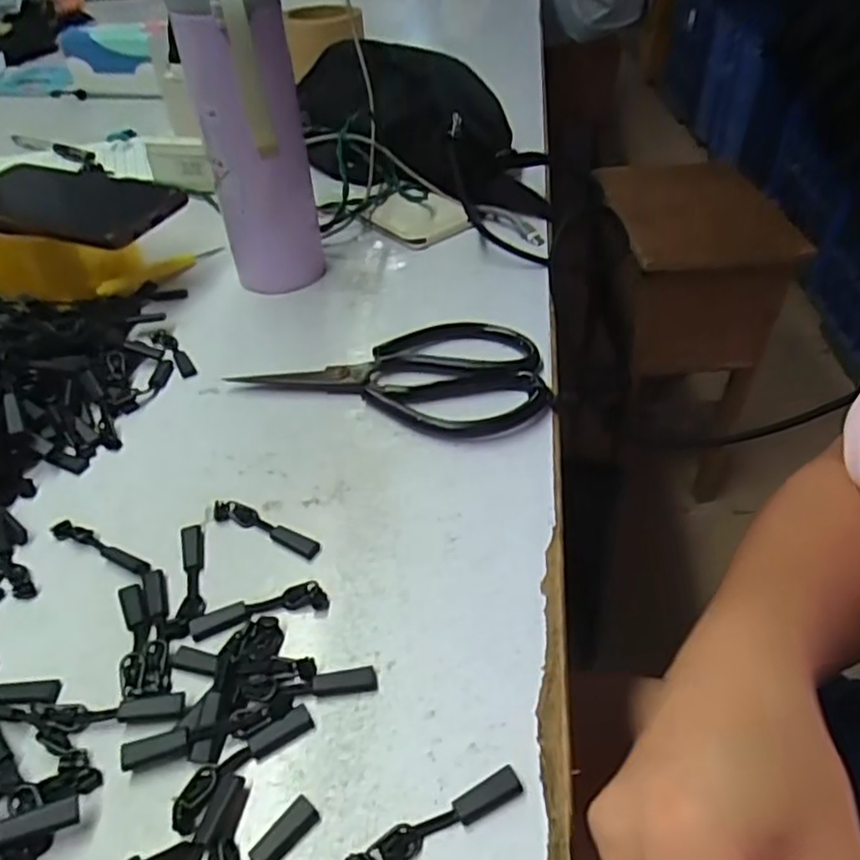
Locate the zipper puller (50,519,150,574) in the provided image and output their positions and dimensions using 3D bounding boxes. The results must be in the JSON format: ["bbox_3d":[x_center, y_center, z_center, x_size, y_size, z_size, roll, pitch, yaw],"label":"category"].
[{"bbox_3d":[-0.154,0.054,0.309,0.059,0.004,0.010,16,46,19],"label":"zipper puller"}]

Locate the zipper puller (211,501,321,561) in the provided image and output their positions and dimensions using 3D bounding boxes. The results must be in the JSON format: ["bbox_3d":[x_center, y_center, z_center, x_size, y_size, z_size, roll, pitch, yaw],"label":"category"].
[{"bbox_3d":[-0.078,0.046,0.314,0.058,0.006,0.011,17,47,21],"label":"zipper puller"}]

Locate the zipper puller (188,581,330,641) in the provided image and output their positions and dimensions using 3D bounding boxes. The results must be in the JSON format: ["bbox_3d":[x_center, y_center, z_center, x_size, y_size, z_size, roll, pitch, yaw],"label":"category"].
[{"bbox_3d":[-0.072,0.076,0.281,0.056,0.005,0.012,-13,44,-10],"label":"zipper puller"}]

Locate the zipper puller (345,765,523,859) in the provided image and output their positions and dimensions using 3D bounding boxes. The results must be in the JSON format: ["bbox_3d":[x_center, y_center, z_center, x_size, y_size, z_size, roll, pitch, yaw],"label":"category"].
[{"bbox_3d":[0.002,0.131,0.221,0.062,0.005,0.010,-20,46,-17],"label":"zipper puller"}]

